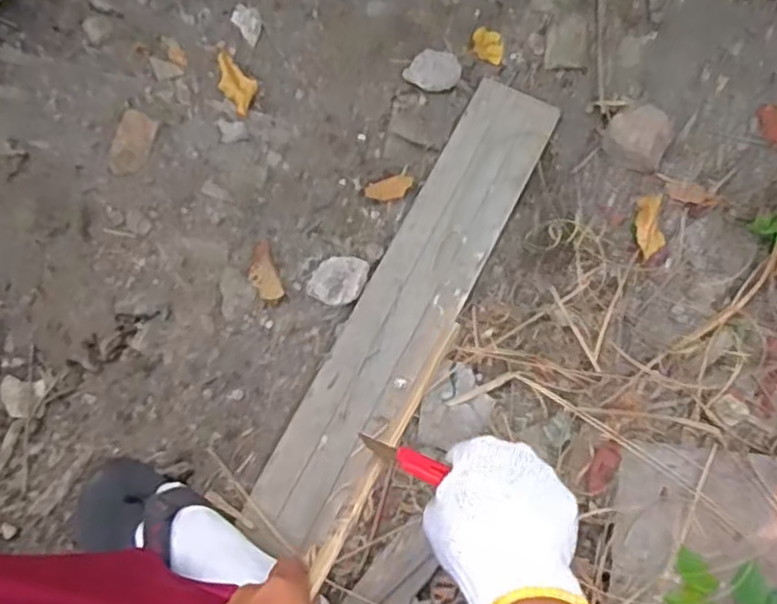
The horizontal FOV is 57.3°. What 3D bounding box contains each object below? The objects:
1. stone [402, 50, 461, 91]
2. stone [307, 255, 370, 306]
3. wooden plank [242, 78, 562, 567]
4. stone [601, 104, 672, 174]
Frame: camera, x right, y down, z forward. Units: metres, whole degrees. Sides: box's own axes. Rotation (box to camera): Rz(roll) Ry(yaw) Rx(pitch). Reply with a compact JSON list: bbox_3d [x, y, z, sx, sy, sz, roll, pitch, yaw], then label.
[{"bbox_3d":[0.054,-0.290,0.886,0.069,0.030,0.042,5,65,2],"label":"stone"},{"bbox_3d":[-0.057,-0.027,0.824,0.052,0.020,0.065,27,67,11],"label":"stone"},{"bbox_3d":[0.027,-0.004,0.817,0.107,0.020,0.599,27,76,8],"label":"wooden plank"},{"bbox_3d":[0.305,-0.201,0.871,0.075,0.039,0.077,29,68,12],"label":"stone"}]

